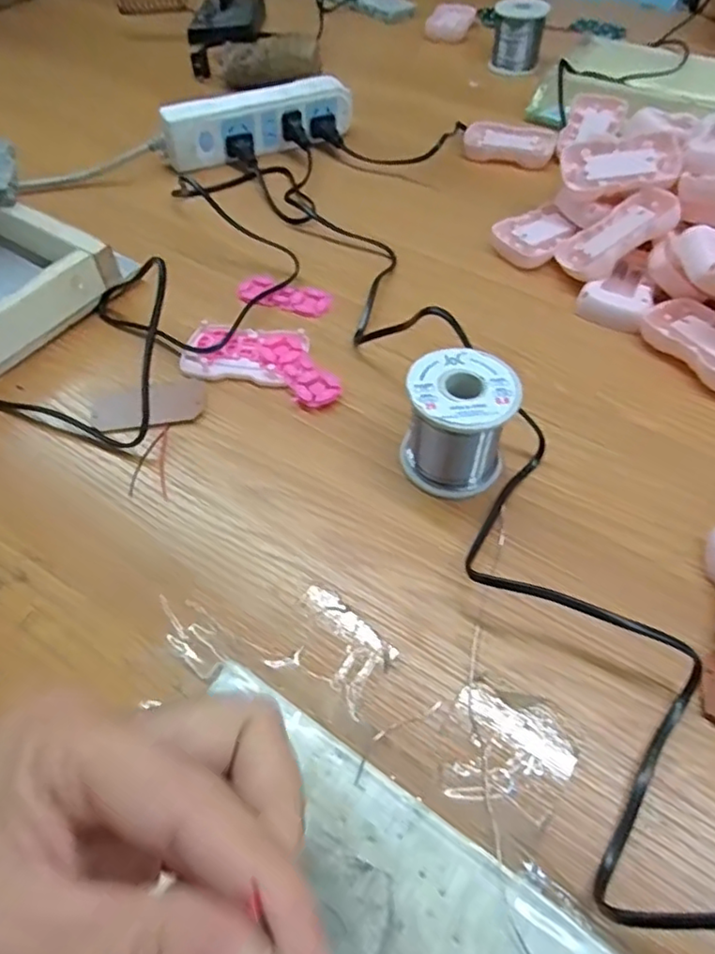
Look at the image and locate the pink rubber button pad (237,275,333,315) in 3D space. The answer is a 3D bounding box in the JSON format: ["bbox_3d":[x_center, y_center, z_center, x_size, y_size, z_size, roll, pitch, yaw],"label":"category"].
[{"bbox_3d":[-0.058,-0.143,0.491,0.074,0.011,0.029,14,55,12],"label":"pink rubber button pad"}]

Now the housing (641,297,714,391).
[{"bbox_3d":[0.248,-0.094,0.439,0.054,0.013,0.089,-26,57,-17],"label":"housing"}]

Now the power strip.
[{"bbox_3d":[-0.098,-0.358,0.619,0.191,0.053,0.029,-19,55,-13],"label":"power strip"}]

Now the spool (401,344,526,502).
[{"bbox_3d":[0.059,-0.031,0.365,0.060,0.063,0.059,12,54,10],"label":"spool"}]

